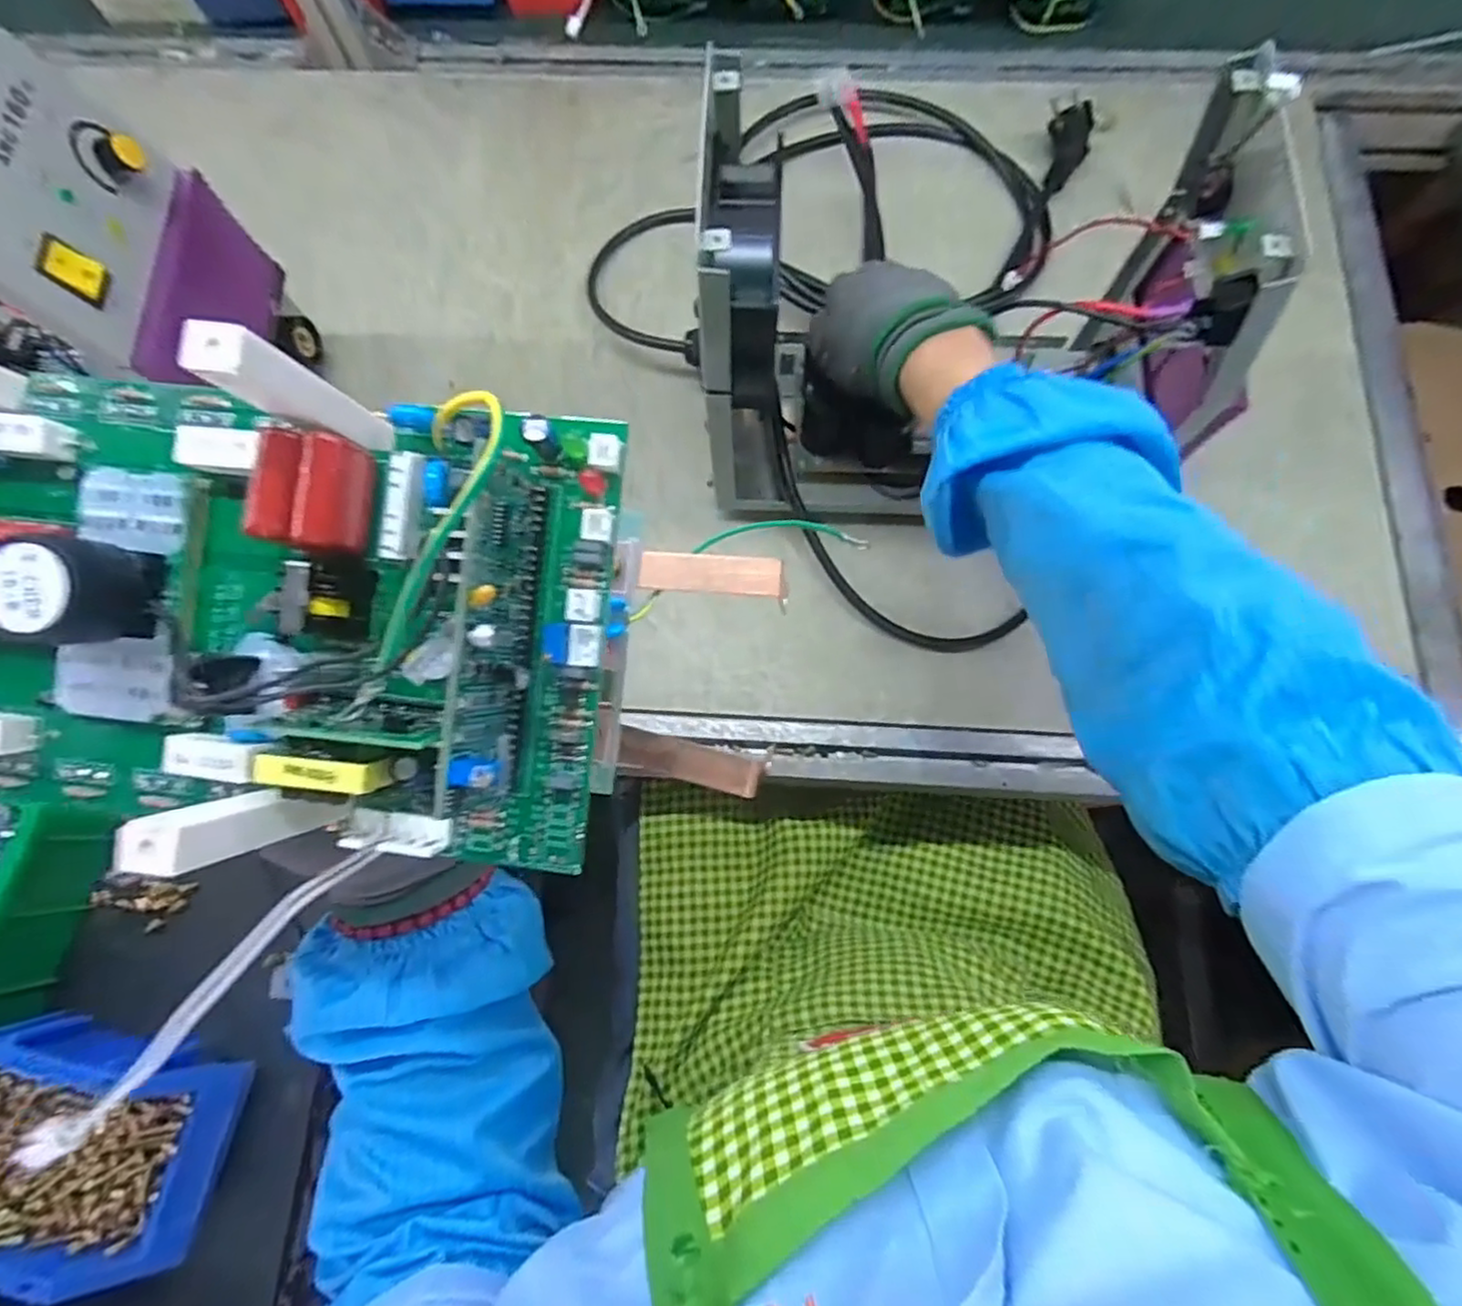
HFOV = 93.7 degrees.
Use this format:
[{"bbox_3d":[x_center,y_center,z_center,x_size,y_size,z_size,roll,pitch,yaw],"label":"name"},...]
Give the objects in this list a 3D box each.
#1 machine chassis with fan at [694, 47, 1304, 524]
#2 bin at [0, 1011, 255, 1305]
[{"bbox_3d":[0.130,-0.207,0.424,0.279,0.217,0.172,2,78,1],"label":"machine chassis with fan"},{"bbox_3d":[-0.380,0.278,0.398,0.155,0.063,0.117,13,76,5],"label":"bin"}]

